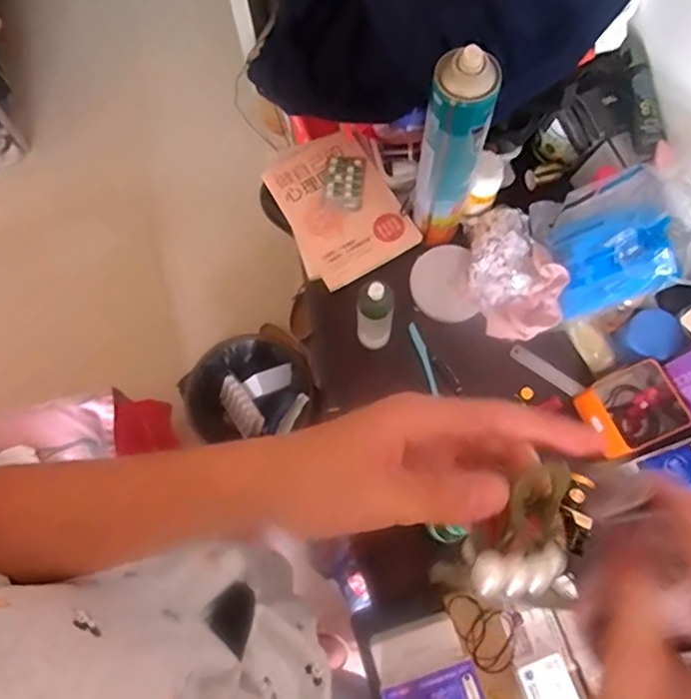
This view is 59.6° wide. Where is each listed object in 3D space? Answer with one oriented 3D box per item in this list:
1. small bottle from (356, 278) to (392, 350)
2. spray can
[{"bbox_3d":[0.036,-0.040,0.730,0.042,0.148,0.034,0,73,1],"label":"small bottle"},{"bbox_3d":[0.120,-0.217,0.697,0.068,0.292,0.059,19,75,7],"label":"spray can"}]

